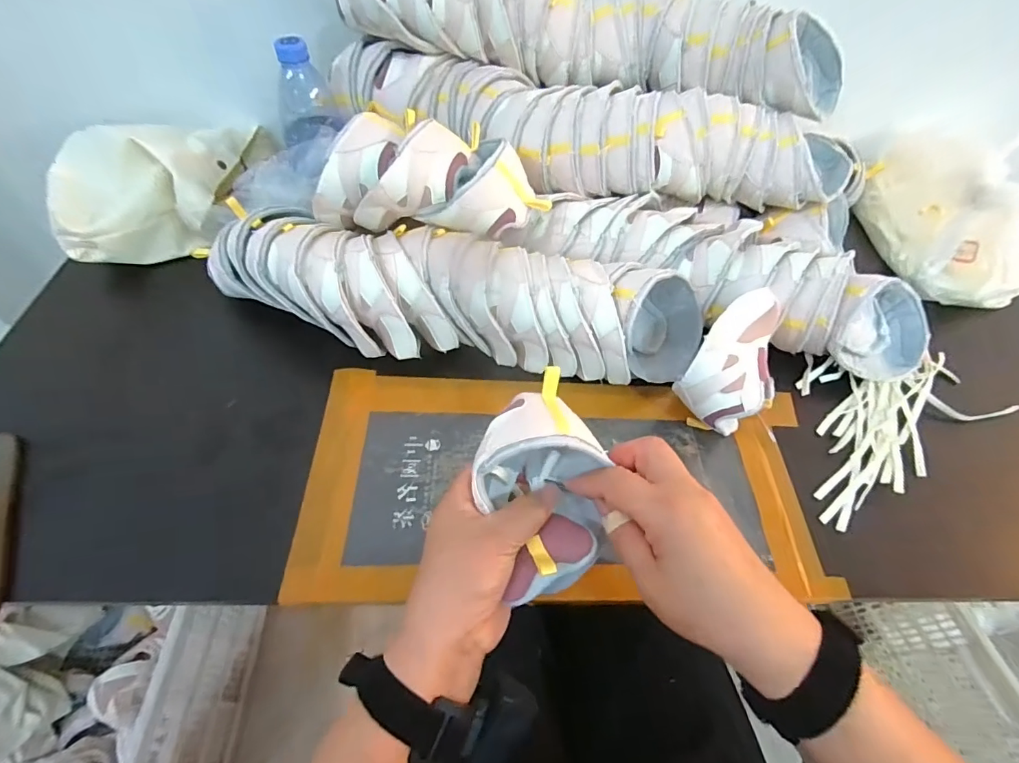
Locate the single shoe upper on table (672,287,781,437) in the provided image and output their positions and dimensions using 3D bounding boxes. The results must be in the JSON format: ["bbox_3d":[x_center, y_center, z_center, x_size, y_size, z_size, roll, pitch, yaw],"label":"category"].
[{"bbox_3d":[0.204,-0.007,0.430,0.078,0.116,0.091,34,59,19],"label":"single shoe upper on table"}]

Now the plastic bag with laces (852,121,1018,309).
[{"bbox_3d":[0.573,-0.238,0.622,0.130,0.106,0.294,9,54,3],"label":"plastic bag with laces"}]

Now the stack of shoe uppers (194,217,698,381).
[{"bbox_3d":[-0.055,-0.081,0.463,0.500,0.093,0.106,6,54,0],"label":"stack of shoe uppers"}]

